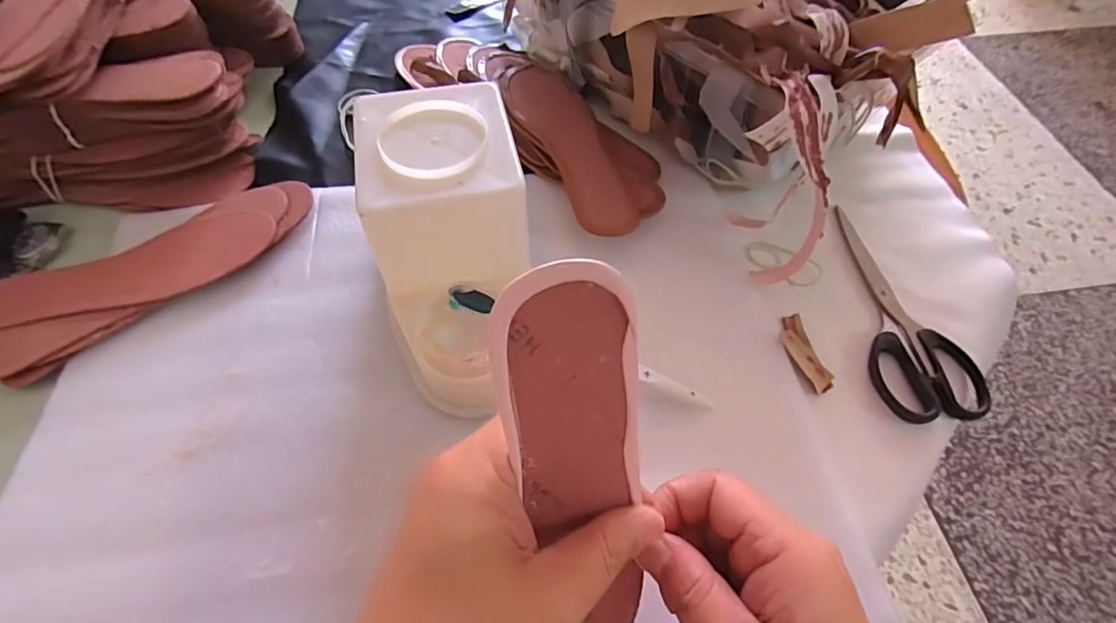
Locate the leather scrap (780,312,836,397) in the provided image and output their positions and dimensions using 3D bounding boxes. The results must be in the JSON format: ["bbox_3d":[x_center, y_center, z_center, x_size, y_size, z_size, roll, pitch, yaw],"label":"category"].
[{"bbox_3d":[0.183,0.030,0.386,0.027,0.007,0.064,-11,59,-8],"label":"leather scrap"}]

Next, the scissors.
[{"bbox_3d":[0.263,-0.008,0.412,0.074,0.012,0.195,-4,58,-4],"label":"scissors"}]

